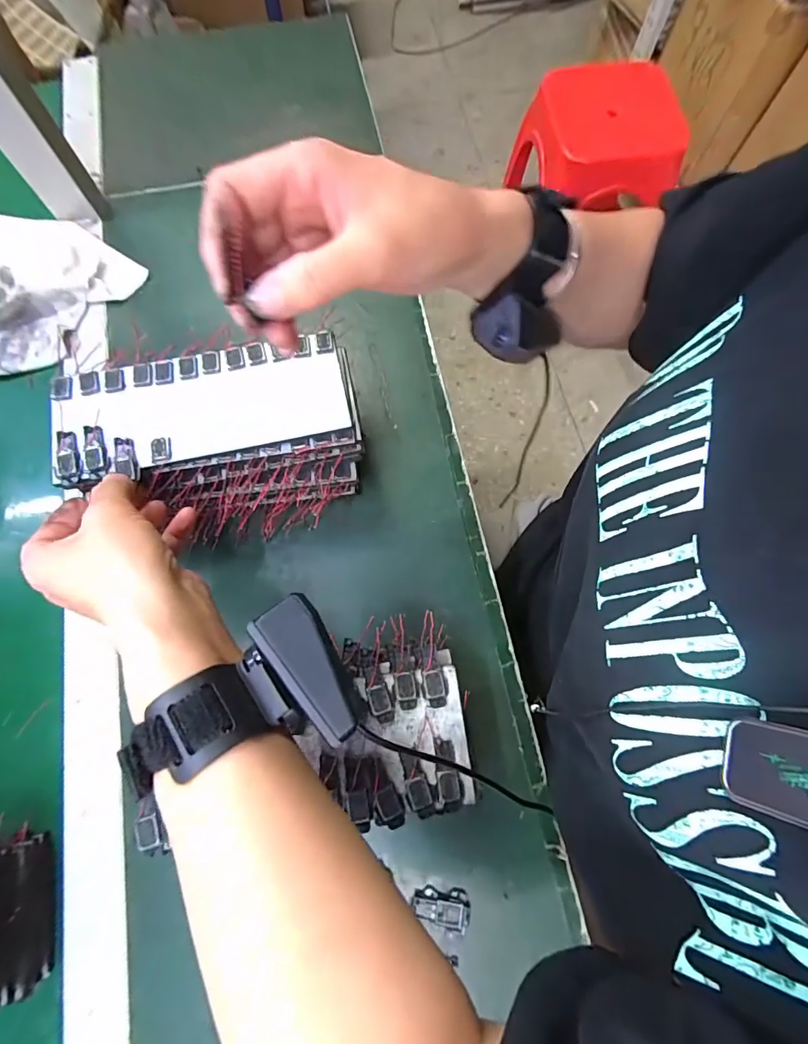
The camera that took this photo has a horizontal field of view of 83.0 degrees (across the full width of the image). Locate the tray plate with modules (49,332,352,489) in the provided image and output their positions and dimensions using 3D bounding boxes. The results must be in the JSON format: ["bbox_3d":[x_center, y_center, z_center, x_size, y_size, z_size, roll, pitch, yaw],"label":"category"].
[{"bbox_3d":[-0.141,-0.082,0.318,0.195,0.010,0.082,-11,74,-5],"label":"tray plate with modules"}]

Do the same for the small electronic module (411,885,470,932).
[{"bbox_3d":[0.025,0.256,0.305,0.038,0.008,0.020,12,74,3],"label":"small electronic module"}]

